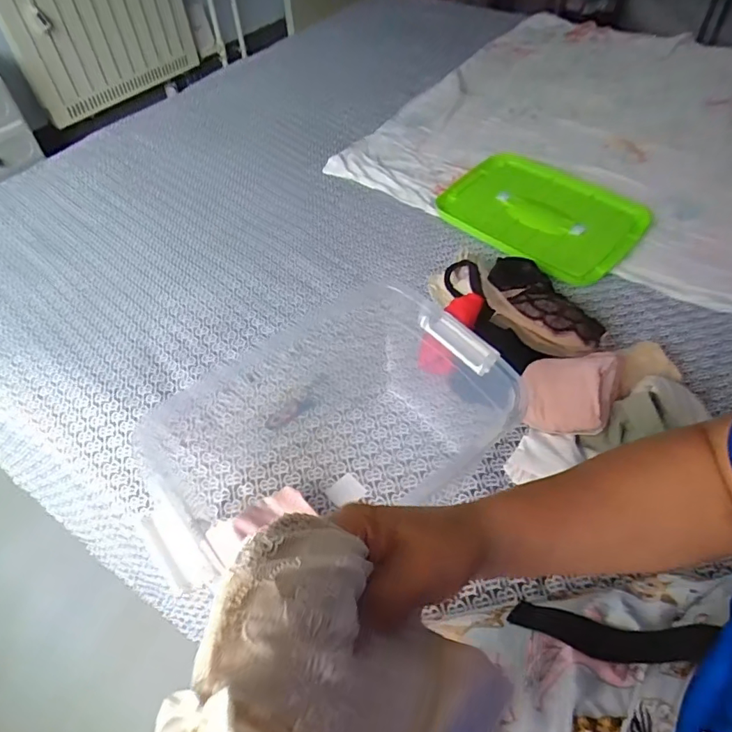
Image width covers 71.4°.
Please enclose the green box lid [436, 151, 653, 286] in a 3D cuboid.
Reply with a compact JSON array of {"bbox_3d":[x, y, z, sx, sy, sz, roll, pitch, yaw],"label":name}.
[{"bbox_3d":[0.343,-0.306,0.971,0.306,0.018,0.341,-37,59,-24],"label":"green box lid"}]

